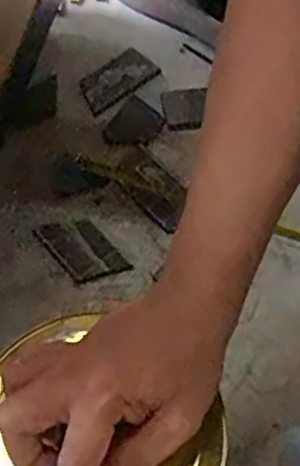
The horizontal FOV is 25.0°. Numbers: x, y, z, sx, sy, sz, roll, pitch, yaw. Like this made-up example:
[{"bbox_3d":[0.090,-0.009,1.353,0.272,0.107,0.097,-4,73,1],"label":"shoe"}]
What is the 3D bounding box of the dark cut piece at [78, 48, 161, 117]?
[{"bbox_3d":[-0.044,-0.196,0.873,0.109,0.010,0.058,-39,64,-22],"label":"dark cut piece"}]

